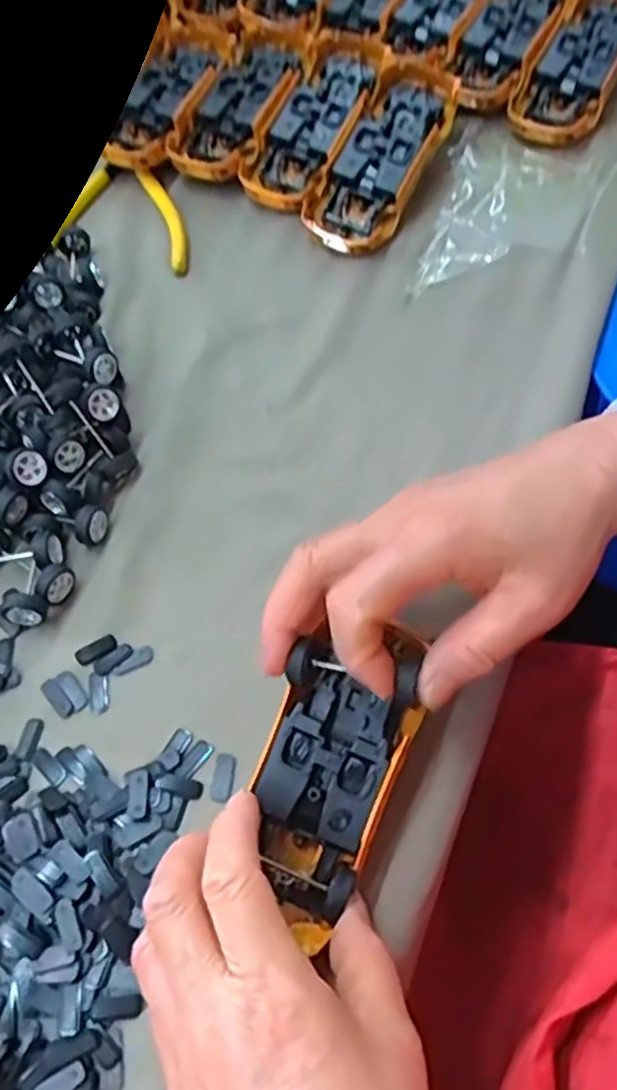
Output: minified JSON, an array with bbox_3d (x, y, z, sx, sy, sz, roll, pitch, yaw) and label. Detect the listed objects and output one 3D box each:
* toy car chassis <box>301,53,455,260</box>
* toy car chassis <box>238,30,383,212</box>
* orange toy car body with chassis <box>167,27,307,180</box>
[{"bbox_3d":[0.045,-0.243,0.474,0.057,0.018,0.132,26,84,15],"label":"toy car chassis"},{"bbox_3d":[0.003,-0.277,0.497,0.057,0.021,0.134,25,80,14],"label":"toy car chassis"},{"bbox_3d":[-0.046,-0.298,0.515,0.059,0.030,0.131,24,67,14],"label":"orange toy car body with chassis"}]

